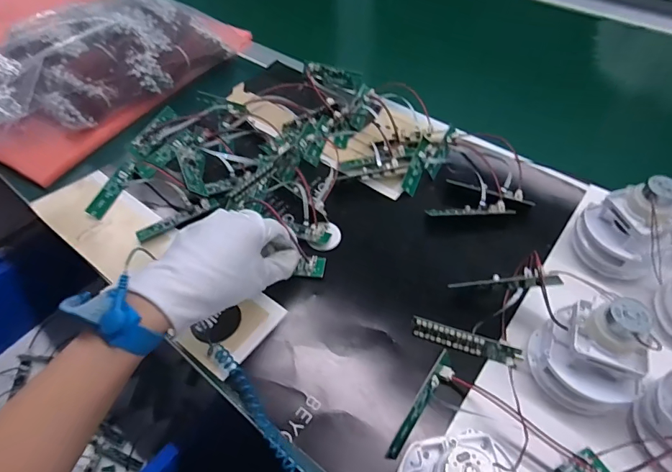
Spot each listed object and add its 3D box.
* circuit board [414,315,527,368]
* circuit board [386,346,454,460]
[{"bbox_3d":[0.100,0.083,0.331,0.082,0.017,0.006,15,12,16],"label":"circuit board"},{"bbox_3d":[0.062,0.120,0.301,0.014,0.008,0.084,30,58,23],"label":"circuit board"}]

